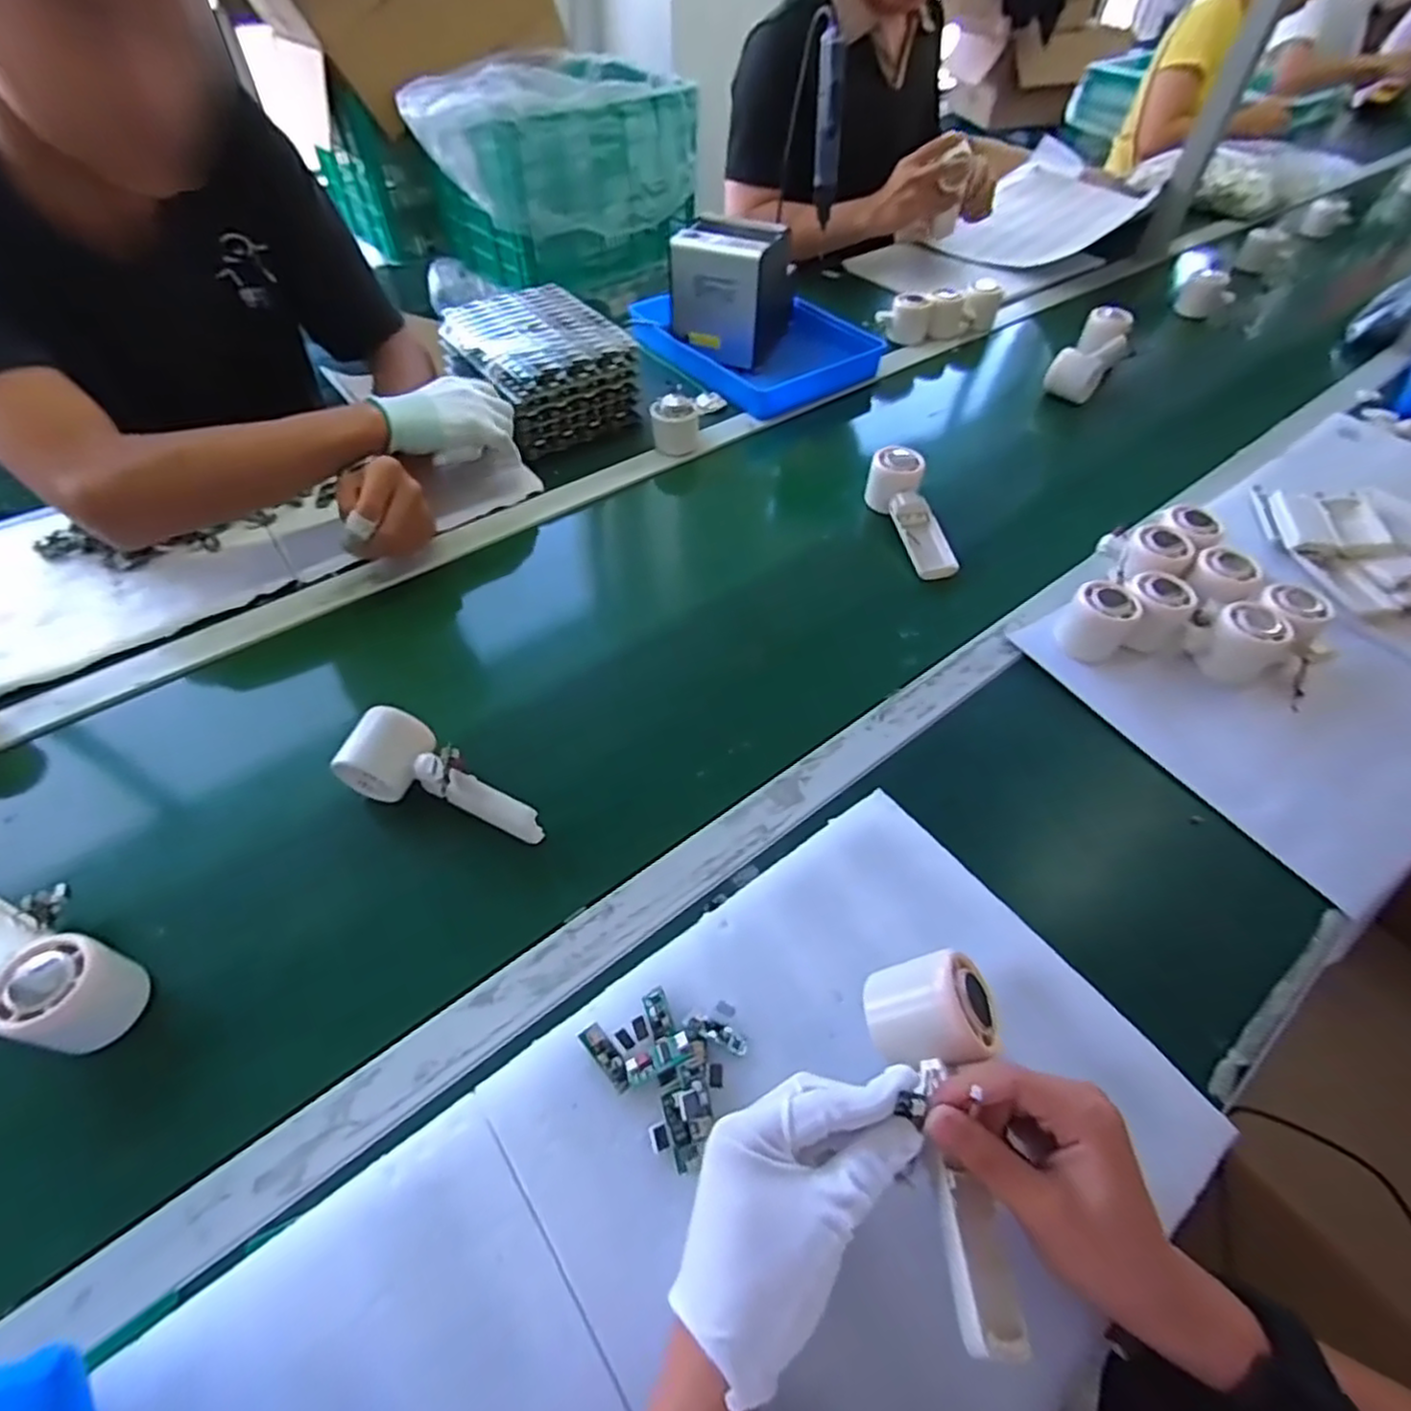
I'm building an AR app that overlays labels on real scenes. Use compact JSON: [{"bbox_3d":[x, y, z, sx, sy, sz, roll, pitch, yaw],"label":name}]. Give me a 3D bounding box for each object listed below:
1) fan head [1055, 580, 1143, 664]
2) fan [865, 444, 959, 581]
[{"bbox_3d":[0.357,-0.077,0.608,0.053,0.055,0.056,35,59,24],"label":"fan head"},{"bbox_3d":[0.228,-0.210,0.721,0.058,0.057,0.161,-14,55,-14],"label":"fan"}]

